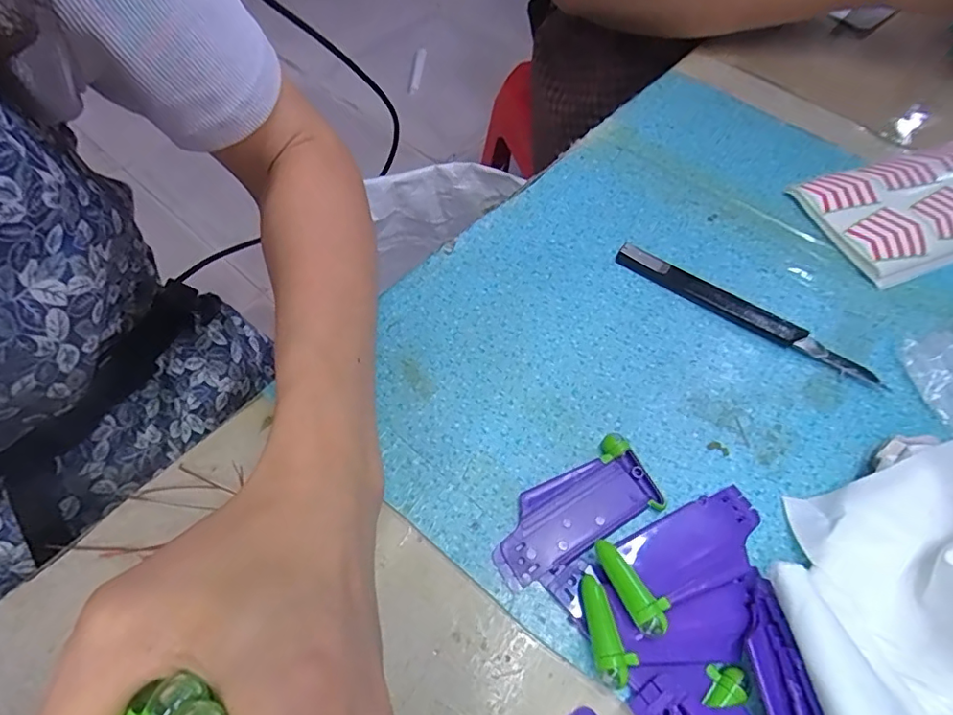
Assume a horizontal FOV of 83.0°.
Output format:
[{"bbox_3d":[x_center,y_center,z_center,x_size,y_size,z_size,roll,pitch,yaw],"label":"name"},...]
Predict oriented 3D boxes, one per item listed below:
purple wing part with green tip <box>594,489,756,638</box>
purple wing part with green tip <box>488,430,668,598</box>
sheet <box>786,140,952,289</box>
[{"bbox_3d":[0.103,0.091,0.253,0.087,0.018,0.040,-20,61,-14],"label":"purple wing part with green tip"},{"bbox_3d":[0.047,0.076,0.268,0.089,0.010,0.038,-27,63,-17],"label":"purple wing part with green tip"},{"bbox_3d":[0.348,-0.121,0.396,0.216,0.026,0.099,-17,60,-12],"label":"sheet"}]

